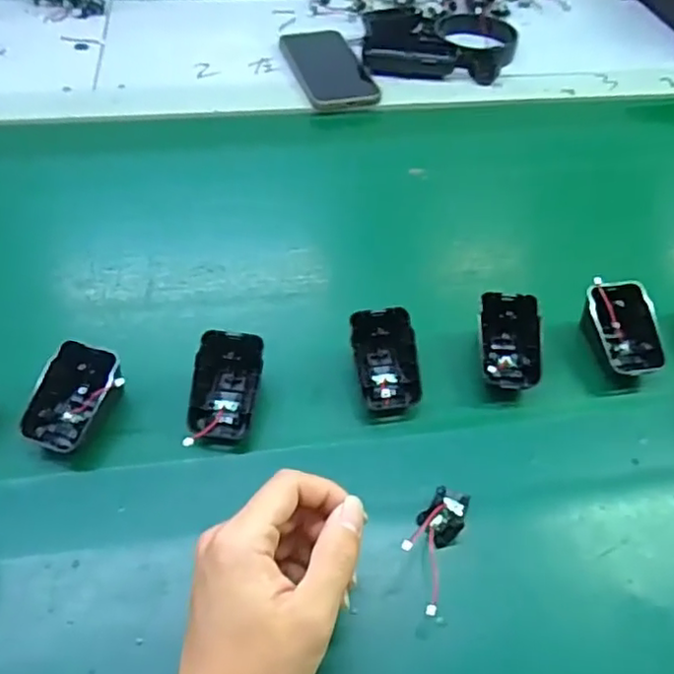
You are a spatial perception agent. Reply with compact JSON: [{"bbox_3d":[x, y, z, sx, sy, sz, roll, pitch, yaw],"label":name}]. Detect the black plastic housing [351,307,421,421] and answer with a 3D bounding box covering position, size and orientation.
[{"bbox_3d":[0.034,0.019,0.450,0.049,0.046,0.066,-2,53,-5],"label":"black plastic housing"}]

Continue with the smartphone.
[{"bbox_3d":[-0.012,-0.307,0.730,0.077,0.010,0.167,-12,53,-14],"label":"smartphone"}]

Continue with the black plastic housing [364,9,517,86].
[{"bbox_3d":[0.123,-0.344,0.753,0.182,0.034,0.123,1,51,-4],"label":"black plastic housing"}]

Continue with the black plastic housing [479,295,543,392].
[{"bbox_3d":[0.122,0.006,0.461,0.045,0.042,0.066,5,52,1],"label":"black plastic housing"}]

